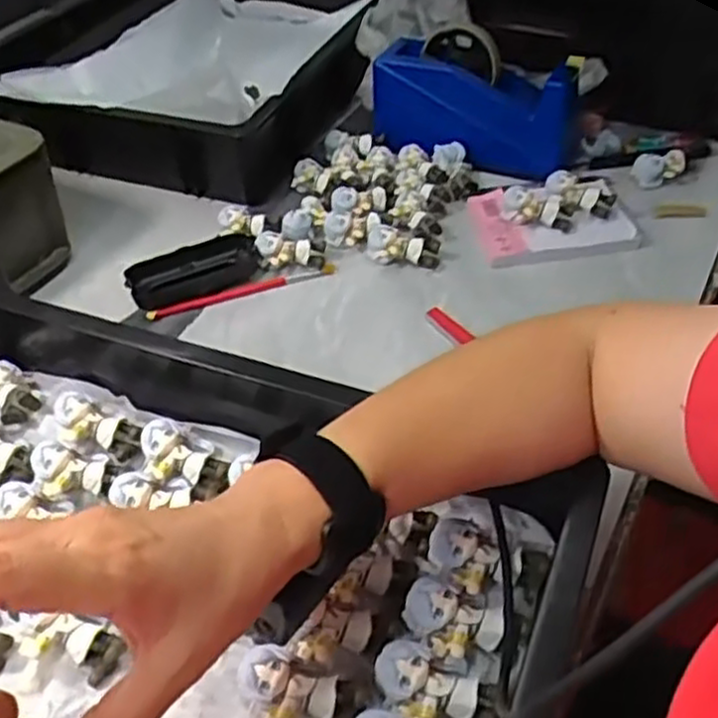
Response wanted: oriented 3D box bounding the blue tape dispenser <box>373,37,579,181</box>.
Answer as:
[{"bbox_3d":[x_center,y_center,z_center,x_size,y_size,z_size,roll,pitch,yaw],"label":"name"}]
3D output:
[{"bbox_3d":[0.100,-0.233,0.692,0.188,0.104,0.062,17,45,20],"label":"blue tape dispenser"}]

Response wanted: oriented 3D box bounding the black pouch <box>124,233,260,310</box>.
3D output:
[{"bbox_3d":[-0.144,-0.076,0.659,0.111,0.025,0.041,-20,47,-16],"label":"black pouch"}]

